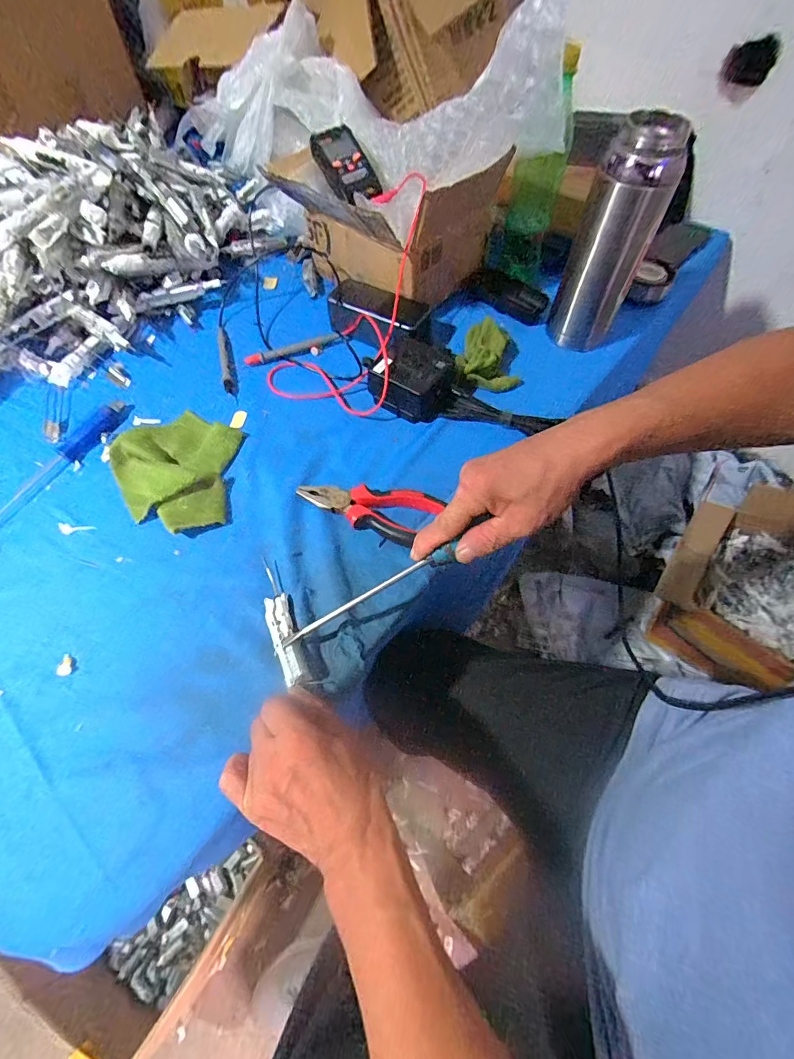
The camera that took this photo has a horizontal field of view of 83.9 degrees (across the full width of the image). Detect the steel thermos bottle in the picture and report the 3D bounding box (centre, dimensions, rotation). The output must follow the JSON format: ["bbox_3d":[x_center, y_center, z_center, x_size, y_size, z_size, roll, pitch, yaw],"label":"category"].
[{"bbox_3d":[0.240,-0.320,0.489,0.079,0.195,0.082,24,65,12],"label":"steel thermos bottle"}]

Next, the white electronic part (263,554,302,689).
[{"bbox_3d":[-0.103,0.077,0.387,0.022,0.009,0.120,-19,54,-9],"label":"white electronic part"}]

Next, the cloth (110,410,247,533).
[{"bbox_3d":[-0.240,-0.069,0.473,0.125,0.023,0.152,1,62,0],"label":"cloth"}]

